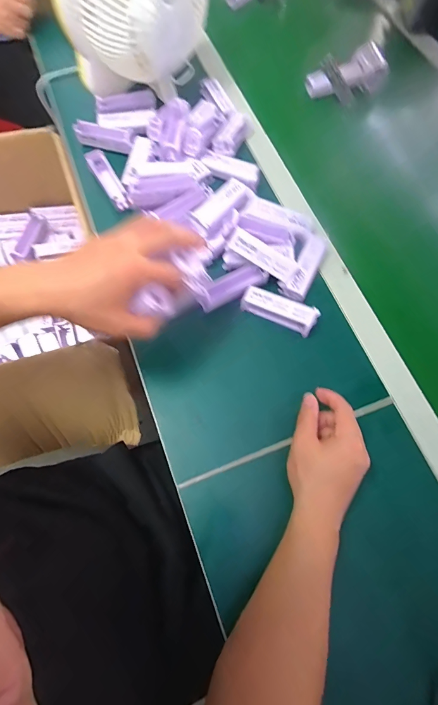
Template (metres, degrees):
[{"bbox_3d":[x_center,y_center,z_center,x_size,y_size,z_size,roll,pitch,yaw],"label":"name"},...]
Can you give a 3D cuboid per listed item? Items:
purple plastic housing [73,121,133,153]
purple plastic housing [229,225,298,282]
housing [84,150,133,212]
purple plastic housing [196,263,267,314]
[{"bbox_3d":[-0.192,-0.363,0.608,0.101,0.030,0.024,19,69,6],"label":"purple plastic housing"},{"bbox_3d":[0.062,-0.135,0.496,0.101,0.016,0.035,29,69,-8],"label":"purple plastic housing"},{"bbox_3d":[-0.184,-0.287,0.604,0.027,0.096,0.021,-44,36,-16],"label":"housing"},{"bbox_3d":[0.018,-0.092,0.507,0.099,0.025,0.031,-30,72,-13],"label":"purple plastic housing"}]

